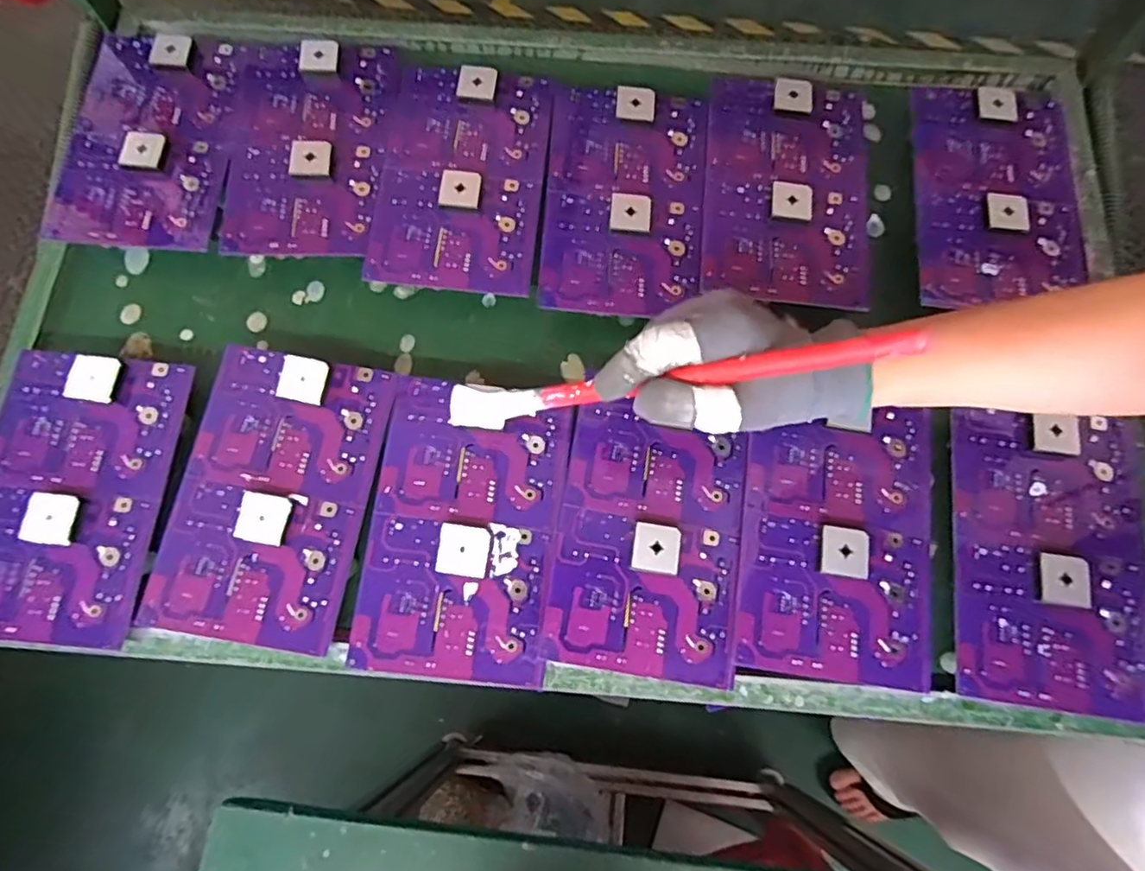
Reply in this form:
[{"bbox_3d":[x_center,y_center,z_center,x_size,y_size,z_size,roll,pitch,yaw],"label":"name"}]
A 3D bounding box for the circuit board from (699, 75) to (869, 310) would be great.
[{"bbox_3d":[0.169,-0.196,0.485,0.128,0.012,0.196,8,76,3],"label":"circuit board"}]

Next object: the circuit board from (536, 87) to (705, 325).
[{"bbox_3d":[0.039,-0.187,0.483,0.120,0.011,0.193,4,76,2],"label":"circuit board"}]

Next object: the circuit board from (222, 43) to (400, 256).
[{"bbox_3d":[-0.214,-0.244,0.505,0.123,0.015,0.215,-2,76,0],"label":"circuit board"}]

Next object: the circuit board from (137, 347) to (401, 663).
[{"bbox_3d":[-0.205,0.038,0.431,0.125,0.015,0.195,10,76,3],"label":"circuit board"}]

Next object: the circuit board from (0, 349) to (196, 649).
[{"bbox_3d":[-0.351,0.036,0.428,0.122,0.009,0.192,6,76,2],"label":"circuit board"}]

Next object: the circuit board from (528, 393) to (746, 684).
[{"bbox_3d":[0.051,0.068,0.415,0.122,0.009,0.167,9,76,3],"label":"circuit board"}]

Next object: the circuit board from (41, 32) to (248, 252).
[{"bbox_3d":[-0.342,-0.245,0.509,0.129,0.016,0.199,4,76,2],"label":"circuit board"}]

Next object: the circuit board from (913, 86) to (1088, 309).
[{"bbox_3d":[0.334,-0.196,0.485,0.123,0.015,0.194,4,76,2],"label":"circuit board"}]

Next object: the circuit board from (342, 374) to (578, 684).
[{"bbox_3d":[-0.073,0.061,0.422,0.124,0.011,0.191,7,76,3],"label":"circuit board"}]

